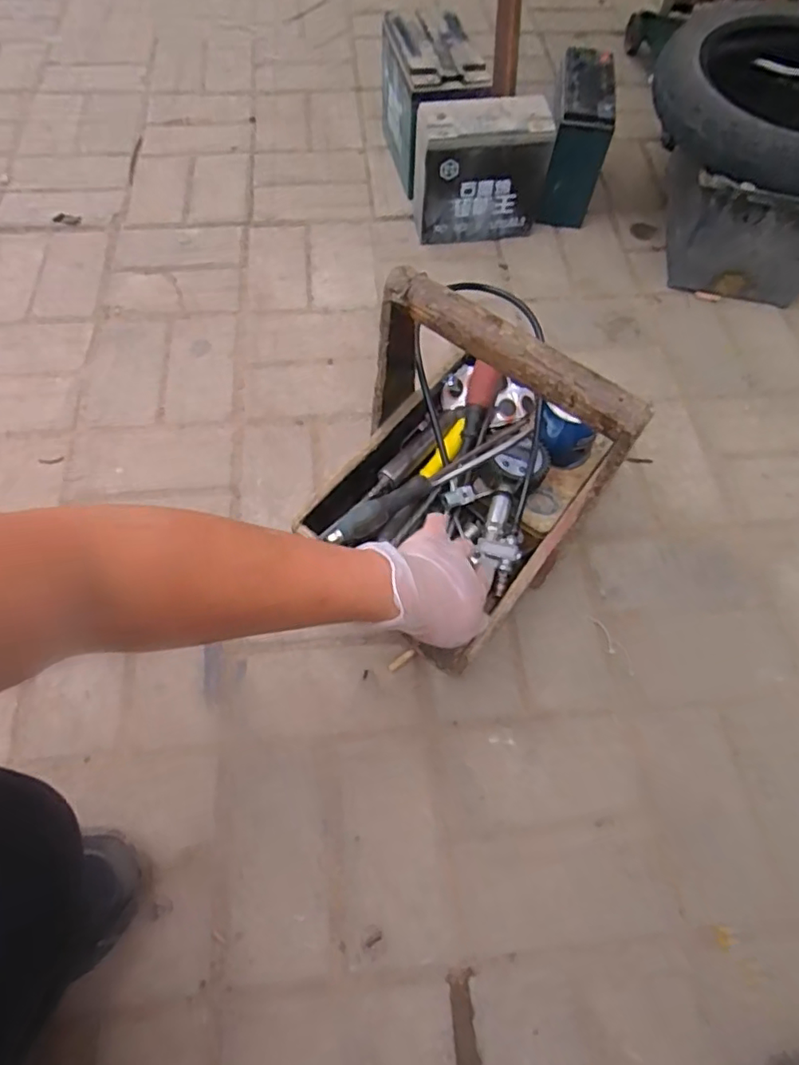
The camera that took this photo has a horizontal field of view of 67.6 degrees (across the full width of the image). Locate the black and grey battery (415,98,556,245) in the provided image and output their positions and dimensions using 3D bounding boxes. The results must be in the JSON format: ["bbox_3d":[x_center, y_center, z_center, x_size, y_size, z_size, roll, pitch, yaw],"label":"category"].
[{"bbox_3d":[0.116,-0.536,0.887,0.187,0.176,0.097,-7,64,-5],"label":"black and grey battery"}]

